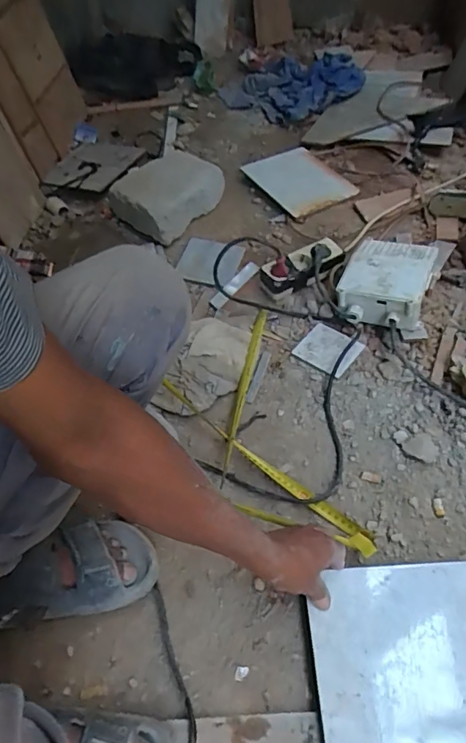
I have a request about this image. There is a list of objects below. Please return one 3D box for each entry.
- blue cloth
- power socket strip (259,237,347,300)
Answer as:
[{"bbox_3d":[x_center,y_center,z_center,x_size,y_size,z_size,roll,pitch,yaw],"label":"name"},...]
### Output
[{"bbox_3d":[0.129,-0.758,1.319,0.390,0.096,0.237,9,52,28],"label":"blue cloth"},{"bbox_3d":[0.122,-0.189,0.882,0.151,0.062,0.060,-26,55,-15],"label":"power socket strip"}]

